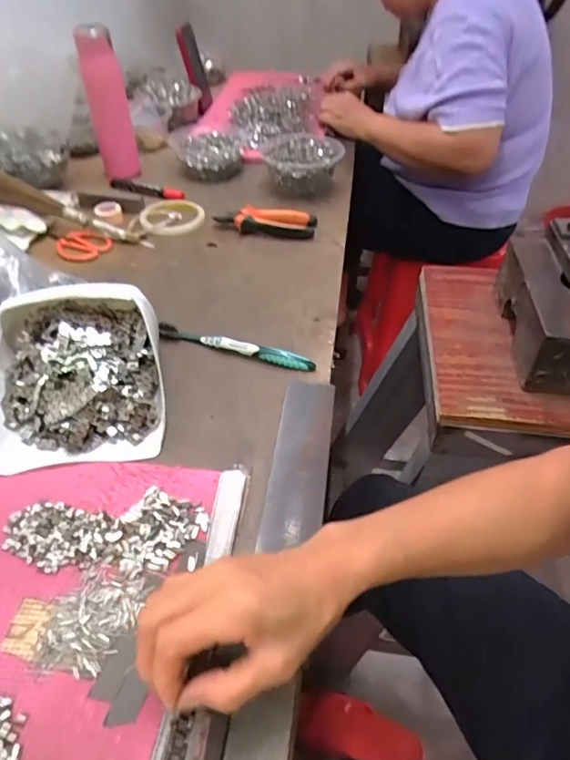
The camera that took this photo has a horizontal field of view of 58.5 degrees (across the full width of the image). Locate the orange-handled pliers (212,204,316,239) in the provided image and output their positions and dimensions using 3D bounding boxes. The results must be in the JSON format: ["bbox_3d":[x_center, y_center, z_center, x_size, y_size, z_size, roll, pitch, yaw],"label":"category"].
[{"bbox_3d":[-0.027,-0.238,0.757,0.148,0.030,0.045,-2,44,-2],"label":"orange-handled pliers"}]

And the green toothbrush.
[{"bbox_3d":[-0.055,-0.037,0.560,0.180,0.018,0.021,11,45,13],"label":"green toothbrush"}]

